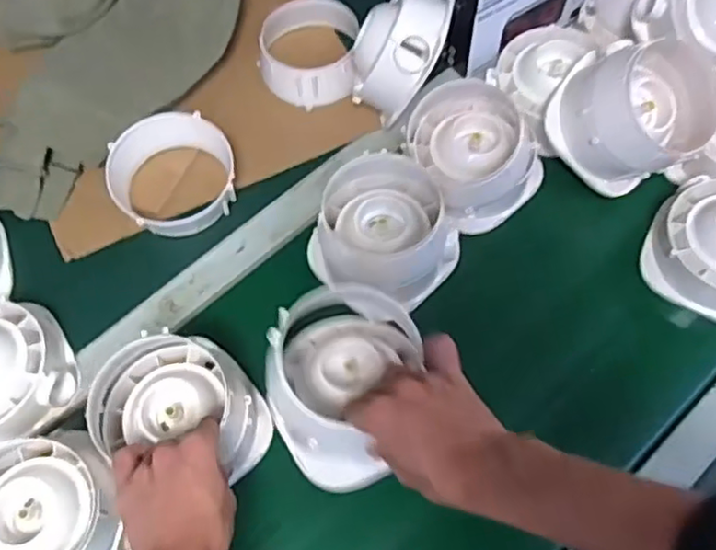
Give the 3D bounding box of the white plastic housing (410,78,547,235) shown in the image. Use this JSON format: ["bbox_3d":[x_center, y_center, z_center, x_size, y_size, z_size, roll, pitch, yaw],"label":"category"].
[{"bbox_3d":[0.128,-0.134,0.701,0.134,0.090,0.132,-1,65,3],"label":"white plastic housing"}]

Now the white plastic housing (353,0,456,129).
[{"bbox_3d":[0.041,-0.253,0.705,0.080,0.138,0.127,25,32,-9],"label":"white plastic housing"}]

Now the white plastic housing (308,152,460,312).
[{"bbox_3d":[0.027,-0.046,0.653,0.141,0.086,0.130,-1,65,3],"label":"white plastic housing"}]

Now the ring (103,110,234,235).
[{"bbox_3d":[-0.198,-0.110,0.692,0.130,0.058,0.119,-16,65,-4],"label":"ring"}]

